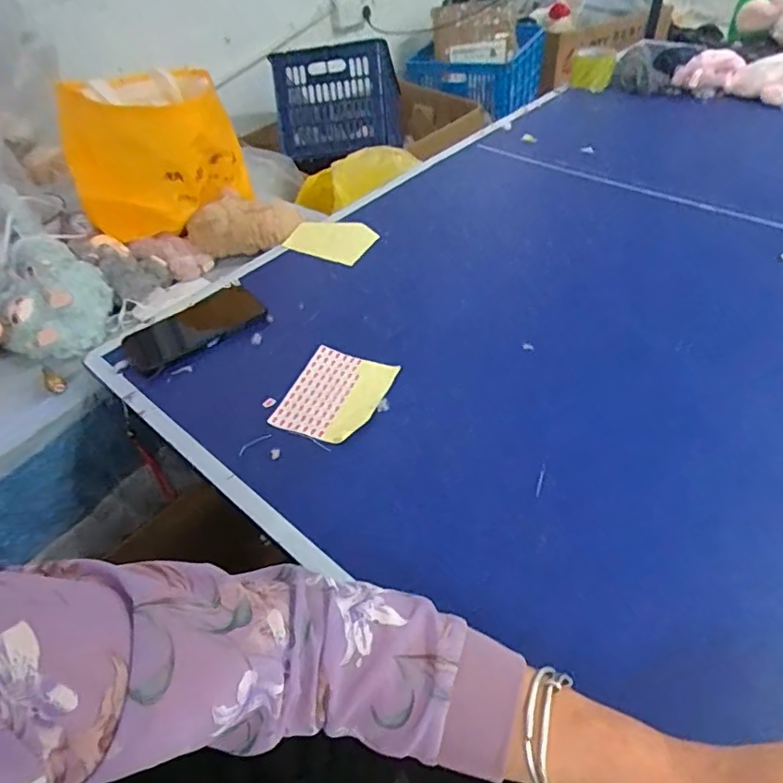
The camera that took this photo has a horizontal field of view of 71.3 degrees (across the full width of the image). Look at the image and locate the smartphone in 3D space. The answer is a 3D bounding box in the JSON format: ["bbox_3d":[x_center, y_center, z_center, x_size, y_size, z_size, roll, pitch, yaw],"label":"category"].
[{"bbox_3d":[-0.242,-0.082,0.675,0.168,0.013,0.095,-32,51,-23],"label":"smartphone"}]

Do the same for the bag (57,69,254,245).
[{"bbox_3d":[-0.330,-0.327,0.786,0.219,0.210,0.201,-32,50,-23],"label":"bag"}]

